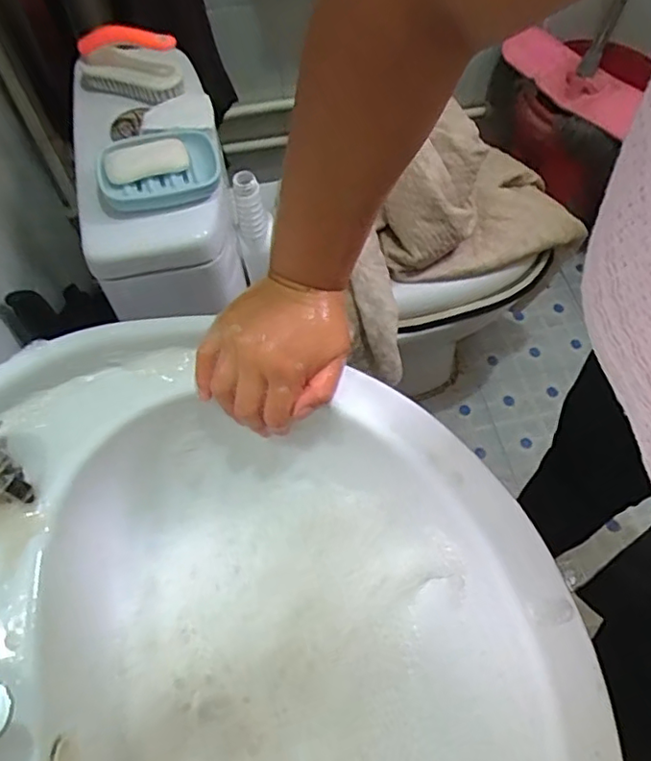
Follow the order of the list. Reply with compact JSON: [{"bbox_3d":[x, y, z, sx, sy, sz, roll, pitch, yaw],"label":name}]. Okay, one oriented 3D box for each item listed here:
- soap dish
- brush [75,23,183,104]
[{"bbox_3d":[-0.176,-0.228,0.636,0.130,0.030,0.090,-19,64,-9],"label":"soap dish"},{"bbox_3d":[-0.226,-0.360,0.678,0.124,0.064,0.042,3,62,4],"label":"brush"}]

